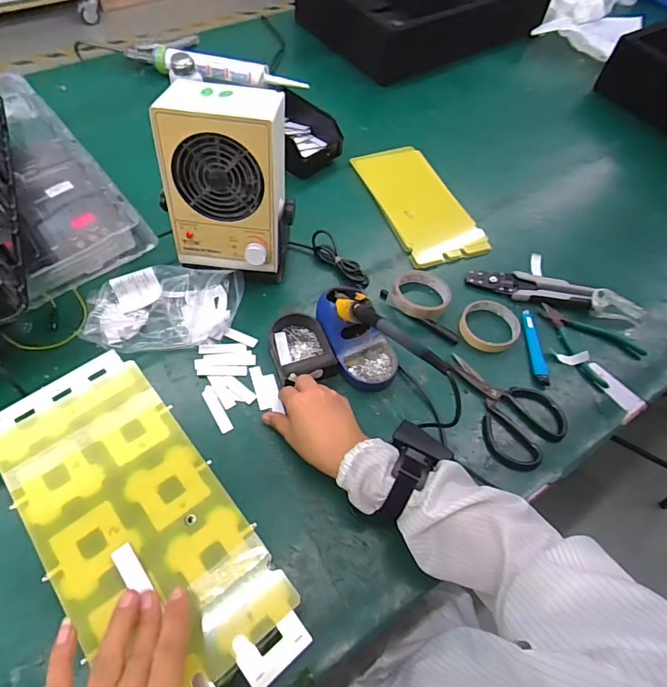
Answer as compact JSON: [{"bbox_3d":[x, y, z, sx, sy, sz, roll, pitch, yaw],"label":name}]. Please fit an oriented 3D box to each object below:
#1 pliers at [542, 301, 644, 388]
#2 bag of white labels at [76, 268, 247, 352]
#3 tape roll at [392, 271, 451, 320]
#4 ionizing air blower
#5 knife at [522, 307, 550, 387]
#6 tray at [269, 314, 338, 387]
[{"bbox_3d":[0.376,-0.004,0.688,0.153,0.011,0.095,36,62,17],"label":"pliers"},{"bbox_3d":[-0.239,-0.055,0.646,0.217,0.049,0.121,-3,58,-6],"label":"bag of white labels"},{"bbox_3d":[0.135,-0.079,0.698,0.082,0.028,0.081,2,58,-3],"label":"tape roll"},{"bbox_3d":[-0.138,-0.203,0.631,0.149,0.247,0.124,10,57,2],"label":"ionizing air blower"},{"bbox_3d":[0.297,0.002,0.673,0.020,0.011,0.127,3,58,-3],"label":"knife"},{"bbox_3d":[-0.047,0.004,0.635,0.079,0.034,0.106,-16,60,-14],"label":"tray"}]

